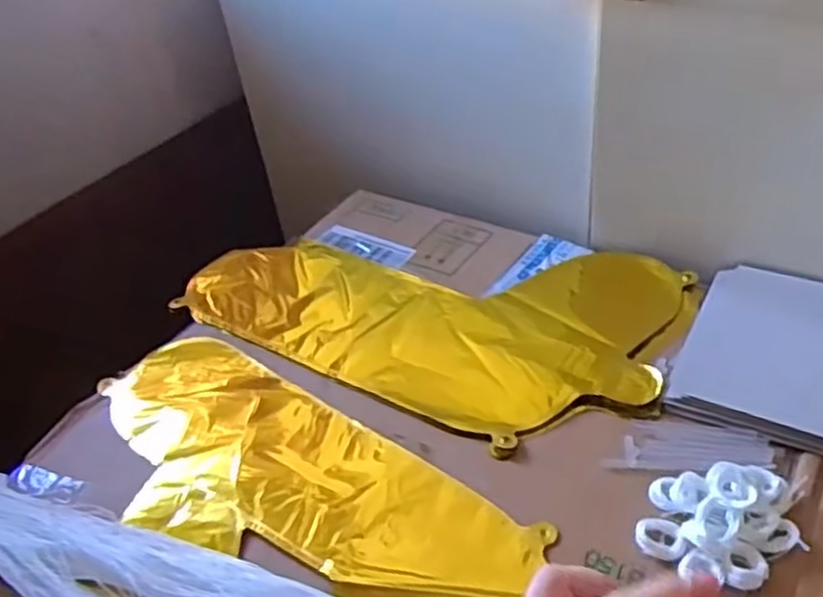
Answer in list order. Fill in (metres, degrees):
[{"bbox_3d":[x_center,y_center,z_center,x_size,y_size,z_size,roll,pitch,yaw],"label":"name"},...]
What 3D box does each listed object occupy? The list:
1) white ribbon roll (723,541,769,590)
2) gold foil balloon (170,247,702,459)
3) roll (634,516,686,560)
[{"bbox_3d":[0.189,0.151,0.430,0.023,0.014,0.025,-4,40,4],"label":"white ribbon roll"},{"bbox_3d":[0.018,-0.005,0.646,0.389,0.007,0.234,20,47,29],"label":"gold foil balloon"},{"bbox_3d":[0.146,0.141,0.448,0.028,0.008,0.022,14,44,24],"label":"roll"}]

